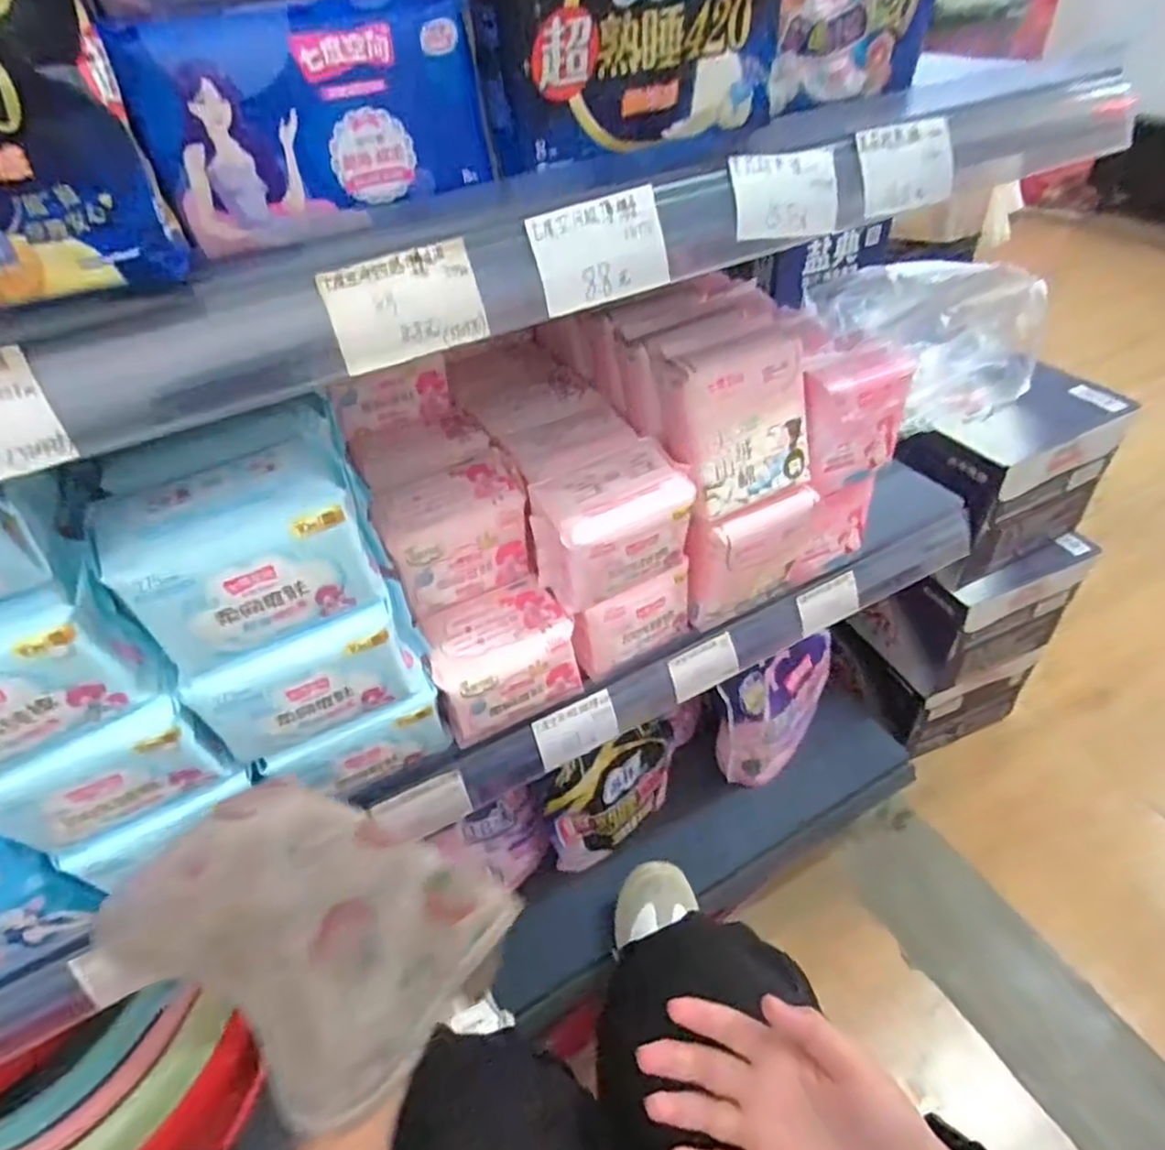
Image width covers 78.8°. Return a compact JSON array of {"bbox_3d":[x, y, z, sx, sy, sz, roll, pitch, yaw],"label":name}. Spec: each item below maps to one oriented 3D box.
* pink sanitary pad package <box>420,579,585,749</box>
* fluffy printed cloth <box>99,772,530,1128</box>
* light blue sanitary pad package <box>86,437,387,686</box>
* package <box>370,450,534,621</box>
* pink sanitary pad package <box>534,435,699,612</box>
[{"bbox_3d":[-0.061,0.065,0.537,0.103,0.074,0.068,-23,46,-19],"label":"pink sanitary pad package"},{"bbox_3d":[-0.136,0.158,0.329,0.177,0.071,0.107,20,48,24],"label":"fluffy printed cloth"},{"bbox_3d":[-0.183,-0.014,0.387,0.118,0.087,0.069,-20,45,-17],"label":"light blue sanitary pad package"},{"bbox_3d":[-0.094,-0.030,0.529,0.102,0.077,0.058,-23,46,-19],"label":"package"},{"bbox_3d":[0.023,-0.034,0.516,0.111,0.087,0.061,-21,45,-18],"label":"pink sanitary pad package"}]

